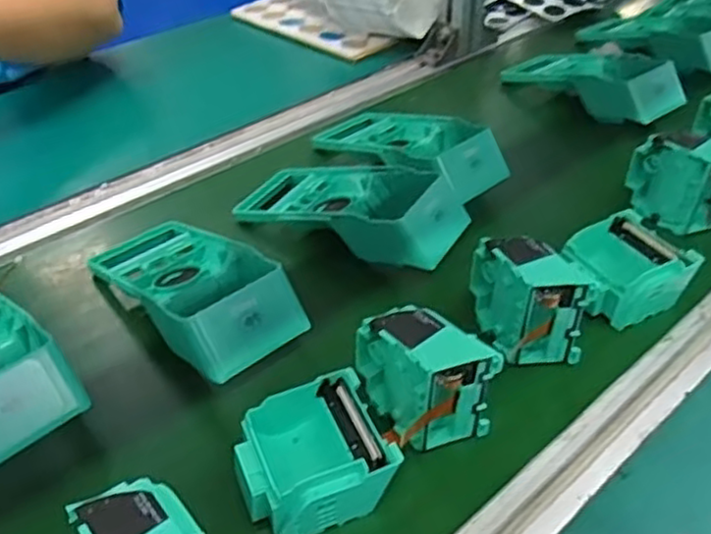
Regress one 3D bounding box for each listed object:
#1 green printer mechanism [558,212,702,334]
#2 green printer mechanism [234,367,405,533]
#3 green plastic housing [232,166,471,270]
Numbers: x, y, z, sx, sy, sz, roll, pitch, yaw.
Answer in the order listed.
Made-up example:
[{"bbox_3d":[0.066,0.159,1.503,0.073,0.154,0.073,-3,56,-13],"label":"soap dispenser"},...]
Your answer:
[{"bbox_3d":[0.199,0.000,0.510,0.076,0.037,0.075,-21,45,-21],"label":"green printer mechanism"},{"bbox_3d":[-0.024,0.106,0.389,0.083,0.036,0.074,-16,43,-16],"label":"green printer mechanism"},{"bbox_3d":[-0.008,-0.053,0.565,0.195,0.049,0.110,24,47,26],"label":"green plastic housing"}]

